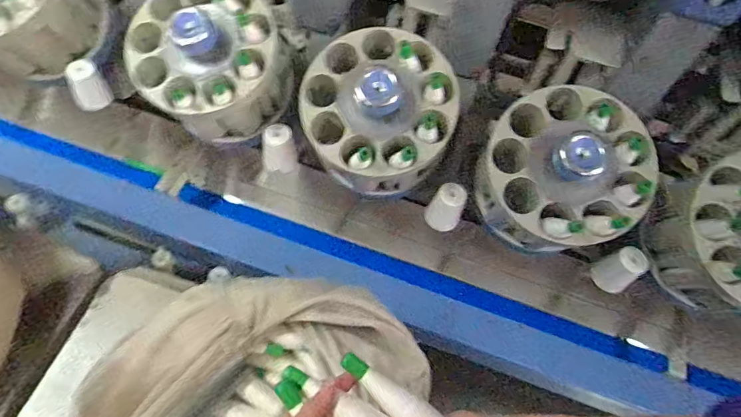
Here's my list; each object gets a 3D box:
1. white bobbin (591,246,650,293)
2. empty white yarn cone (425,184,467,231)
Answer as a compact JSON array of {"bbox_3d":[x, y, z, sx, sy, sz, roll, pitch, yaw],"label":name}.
[{"bbox_3d":[0.432,0.110,0.807,0.052,0.095,0.066,-38,69,-22],"label":"white bobbin"},{"bbox_3d":[0.135,-0.003,0.823,0.056,0.074,0.061,2,60,-3],"label":"empty white yarn cone"}]

